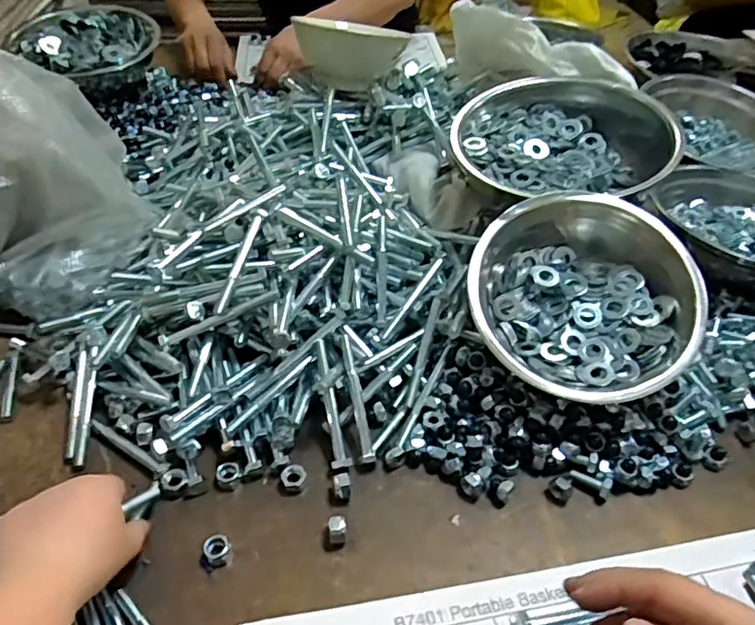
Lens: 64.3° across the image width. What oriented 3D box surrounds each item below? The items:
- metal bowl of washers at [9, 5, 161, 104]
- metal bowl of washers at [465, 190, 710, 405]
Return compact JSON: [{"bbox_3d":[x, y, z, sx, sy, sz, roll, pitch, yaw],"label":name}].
[{"bbox_3d":[-0.424,-0.382,0.899,0.180,0.080,0.187,1,44,-1],"label":"metal bowl of washers"},{"bbox_3d":[0.171,-0.009,0.513,0.185,0.064,0.185,-1,67,2],"label":"metal bowl of washers"}]

